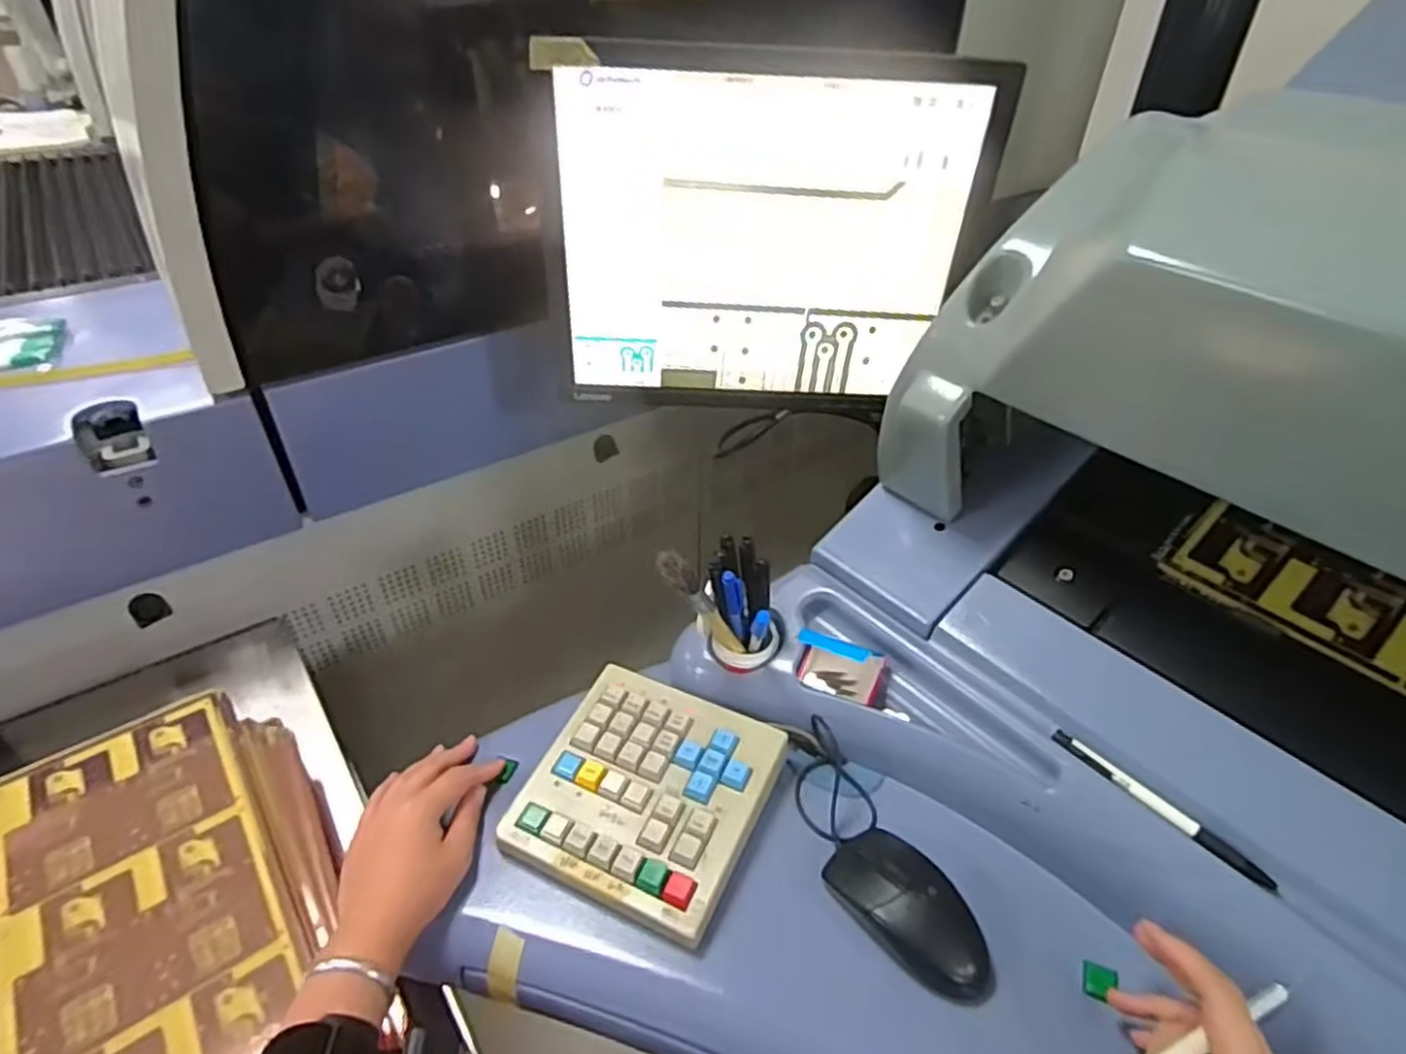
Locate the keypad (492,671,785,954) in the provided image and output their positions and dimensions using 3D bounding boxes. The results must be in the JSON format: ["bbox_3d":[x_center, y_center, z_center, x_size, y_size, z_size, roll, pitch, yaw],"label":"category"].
[{"bbox_3d":[-0.040,0.185,0.550,0.158,0.031,0.167,17,41,18],"label":"keypad"}]

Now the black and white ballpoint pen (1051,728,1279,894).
[{"bbox_3d":[0.290,0.176,0.487,0.012,0.008,0.139,-26,46,-30],"label":"black and white ballpoint pen"}]

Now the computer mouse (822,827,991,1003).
[{"bbox_3d":[0.134,0.246,0.489,0.058,0.038,0.115,-25,46,-29],"label":"computer mouse"}]

